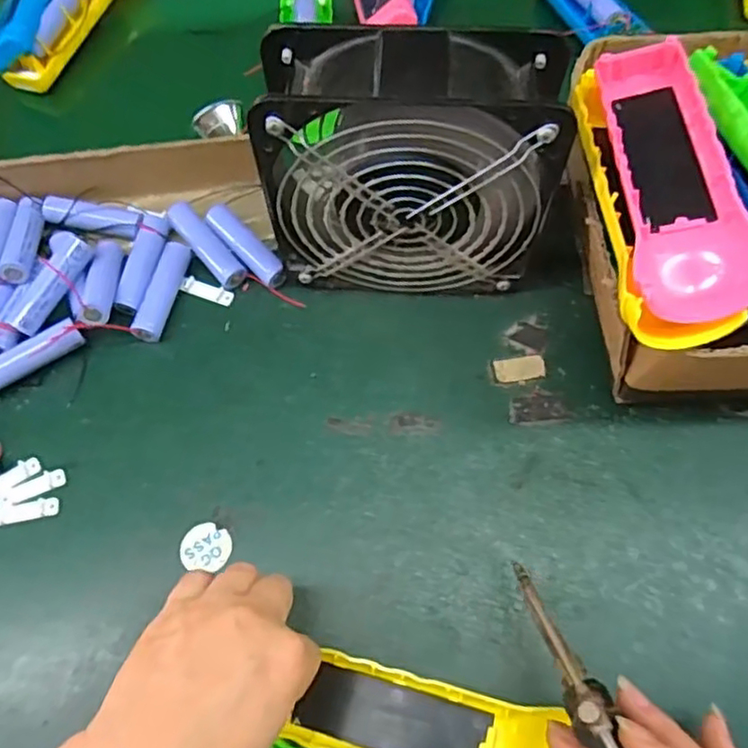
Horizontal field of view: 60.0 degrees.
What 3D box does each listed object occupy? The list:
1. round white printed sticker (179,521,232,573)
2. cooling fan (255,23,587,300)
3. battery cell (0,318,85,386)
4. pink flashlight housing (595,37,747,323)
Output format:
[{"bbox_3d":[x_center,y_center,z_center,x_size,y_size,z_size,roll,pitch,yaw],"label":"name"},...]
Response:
[{"bbox_3d":[-0.092,0.093,0.354,0.027,0.004,0.023,-2,69,-5],"label":"round white printed sticker"},{"bbox_3d":[0.021,-0.107,0.356,0.152,0.149,0.064,2,66,4],"label":"cooling fan"},{"bbox_3d":[-0.208,-0.010,0.391,0.065,0.021,0.018,-32,67,-12],"label":"battery cell"},{"bbox_3d":[0.133,-0.097,0.298,0.049,0.028,0.158,-2,64,2],"label":"pink flashlight housing"}]

